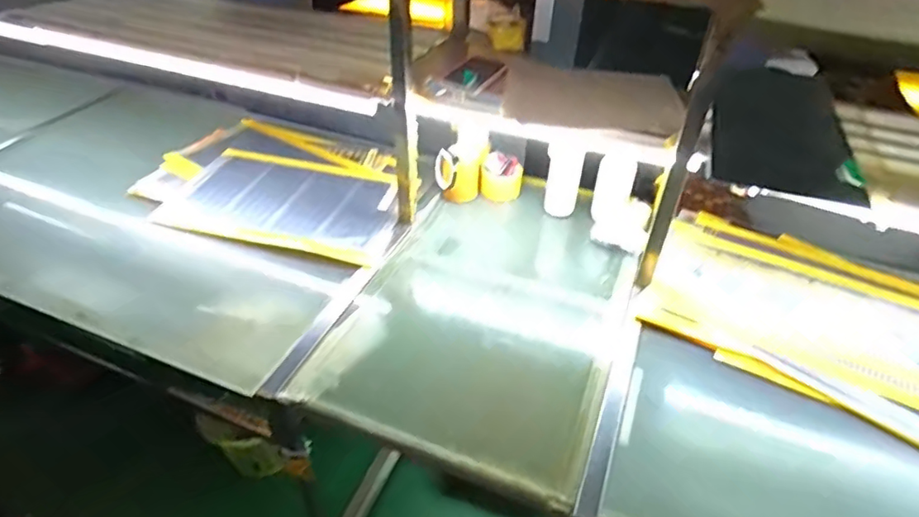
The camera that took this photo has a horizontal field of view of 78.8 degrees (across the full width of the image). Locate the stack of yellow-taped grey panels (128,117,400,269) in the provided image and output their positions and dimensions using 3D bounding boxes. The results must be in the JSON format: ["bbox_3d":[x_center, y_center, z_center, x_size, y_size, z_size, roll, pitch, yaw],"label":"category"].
[{"bbox_3d":[-0.395,-0.171,1.271,0.551,0.052,0.401,13,44,6],"label":"stack of yellow-taped grey panels"}]

